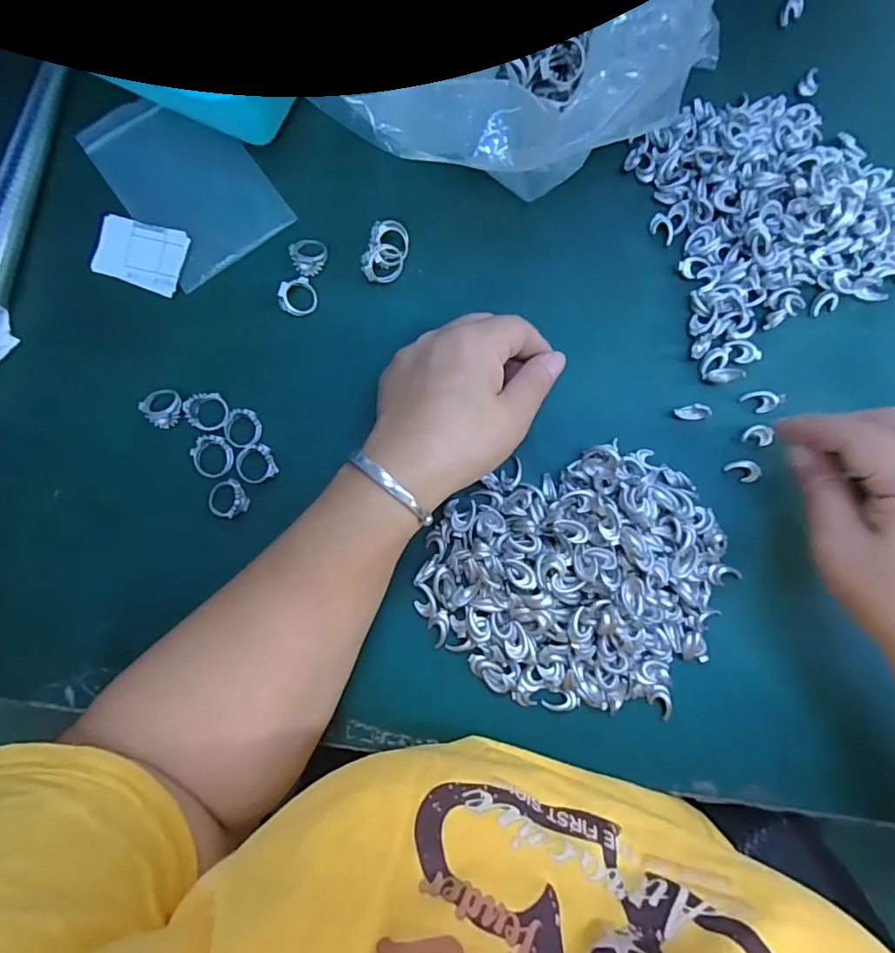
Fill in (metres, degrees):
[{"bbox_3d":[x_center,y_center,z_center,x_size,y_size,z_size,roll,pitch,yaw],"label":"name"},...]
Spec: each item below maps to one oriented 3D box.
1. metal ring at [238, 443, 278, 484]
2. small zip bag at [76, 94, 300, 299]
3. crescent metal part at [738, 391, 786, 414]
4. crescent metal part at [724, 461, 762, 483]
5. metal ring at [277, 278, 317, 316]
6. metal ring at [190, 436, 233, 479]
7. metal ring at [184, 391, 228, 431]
[{"bbox_3d":[-0.109,-0.007,0.299,0.021,0.007,0.021,0,83,1],"label":"metal ring"},{"bbox_3d":[-0.156,-0.179,0.313,0.078,0.004,0.118,-36,84,-3],"label":"small zip bag"},{"bbox_3d":[0.181,-0.043,0.304,0.023,0.004,0.013,14,86,2],"label":"crescent metal part"},{"bbox_3d":[0.170,-0.004,0.301,0.018,0.004,0.013,38,87,4],"label":"crescent metal part"},{"bbox_3d":[-0.087,-0.104,0.308,0.022,0.005,0.021,-30,110,-23],"label":"metal ring"},{"bbox_3d":[-0.133,-0.012,0.298,0.022,0.004,0.024,-1,99,-7],"label":"metal ring"},{"bbox_3d":[-0.138,-0.037,0.300,0.024,0.005,0.022,0,83,1],"label":"metal ring"}]

